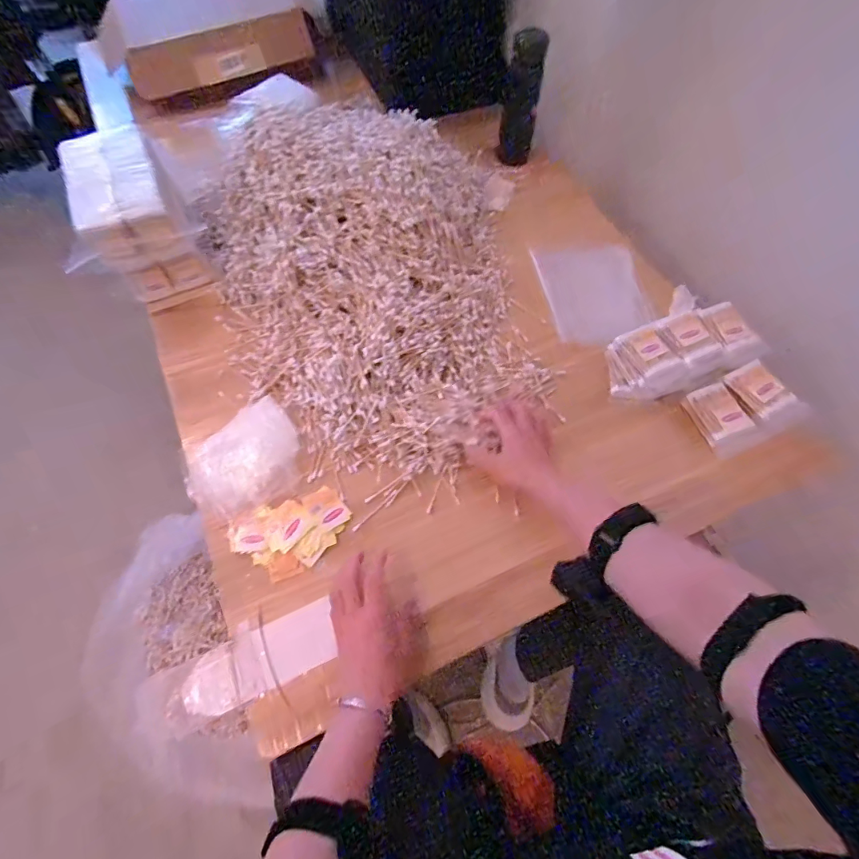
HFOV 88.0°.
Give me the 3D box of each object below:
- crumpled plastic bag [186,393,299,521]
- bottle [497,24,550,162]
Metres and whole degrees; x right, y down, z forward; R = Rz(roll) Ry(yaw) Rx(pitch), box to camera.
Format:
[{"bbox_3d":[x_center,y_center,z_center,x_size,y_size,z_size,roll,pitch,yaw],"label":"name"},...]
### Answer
[{"bbox_3d":[-0.233,0.038,0.561,0.139,0.031,0.120,-30,67,-15],"label":"crumpled plastic bag"},{"bbox_3d":[0.150,-0.542,0.730,0.056,0.177,0.063,-3,63,-2],"label":"bottle"}]

